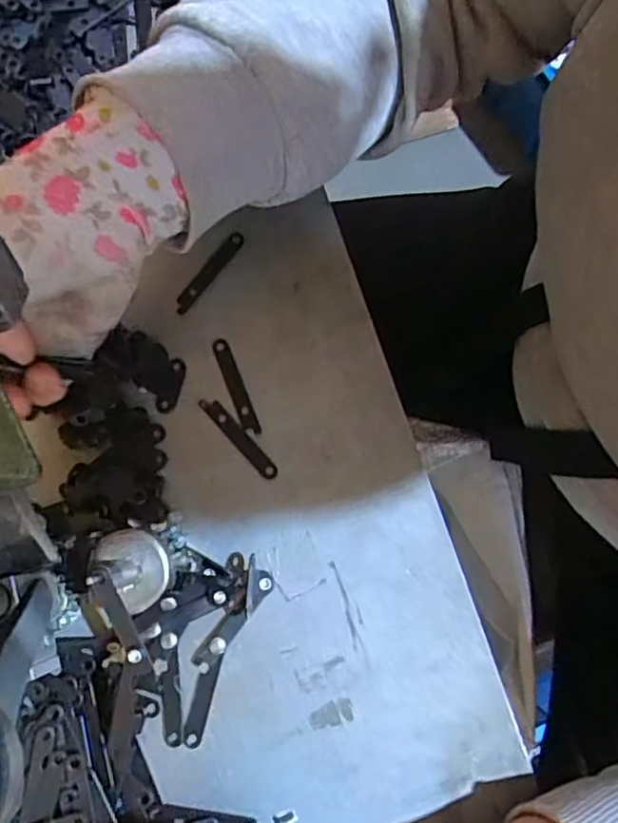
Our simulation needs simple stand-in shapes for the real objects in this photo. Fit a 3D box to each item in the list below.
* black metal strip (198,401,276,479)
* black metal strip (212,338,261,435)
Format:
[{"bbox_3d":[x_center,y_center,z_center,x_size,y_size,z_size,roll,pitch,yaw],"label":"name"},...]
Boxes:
[{"bbox_3d":[-0.036,0.013,0.331,0.009,0.004,0.053,-42,80,-5],"label":"black metal strip"},{"bbox_3d":[-0.038,-0.013,0.336,0.009,0.004,0.053,-22,79,-1],"label":"black metal strip"}]

